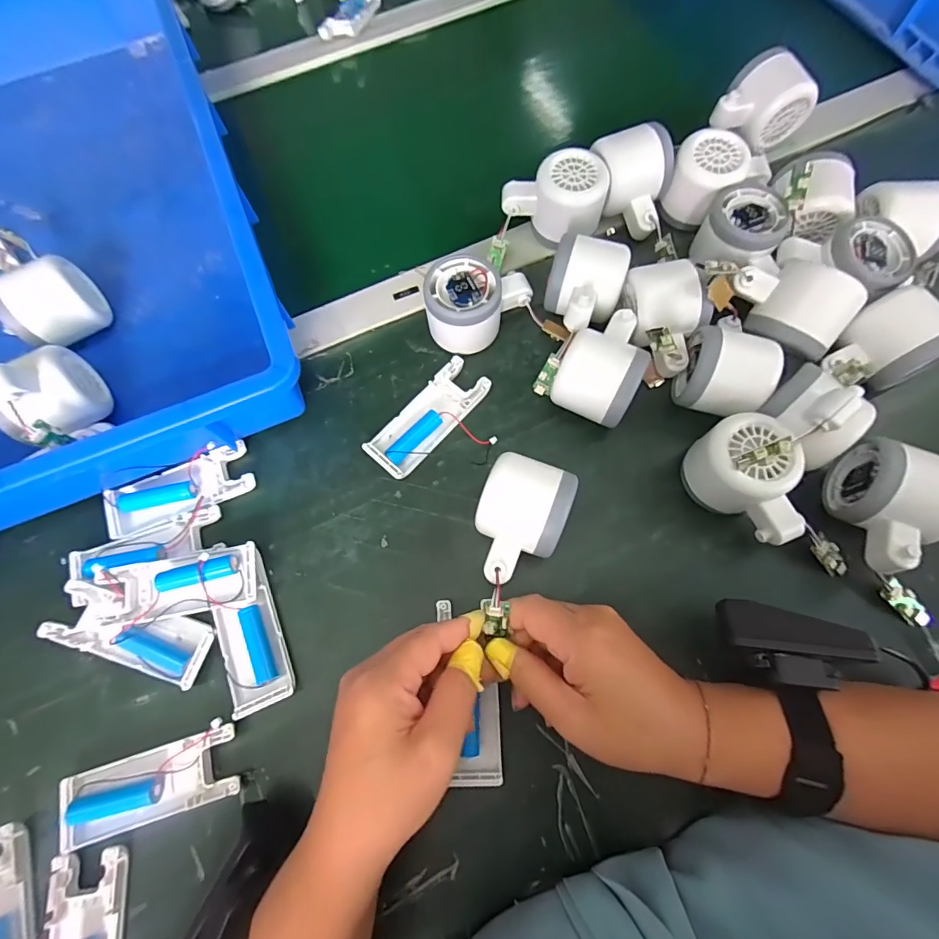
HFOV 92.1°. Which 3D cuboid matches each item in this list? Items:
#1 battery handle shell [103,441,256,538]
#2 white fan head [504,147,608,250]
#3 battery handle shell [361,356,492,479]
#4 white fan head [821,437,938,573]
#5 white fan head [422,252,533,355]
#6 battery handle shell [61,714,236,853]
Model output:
[{"bbox_3d":[-0.214,0.014,0.337,0.102,0.015,0.041,-22,74,-5],"label":"battery handle shell"},{"bbox_3d":[0.073,-0.232,0.387,0.080,0.049,0.055,20,74,7],"label":"white fan head"},{"bbox_3d":[-0.032,-0.041,0.351,0.040,0.016,0.104,40,78,12],"label":"battery handle shell"},{"bbox_3d":[0.271,0.027,0.292,0.051,0.055,0.078,19,74,7],"label":"white fan head"},{"bbox_3d":[0.003,-0.134,0.361,0.080,0.050,0.057,-38,76,-10],"label":"white fan head"},{"bbox_3d":[-0.193,0.193,0.278,0.100,0.016,0.041,-19,73,-4],"label":"battery handle shell"}]

